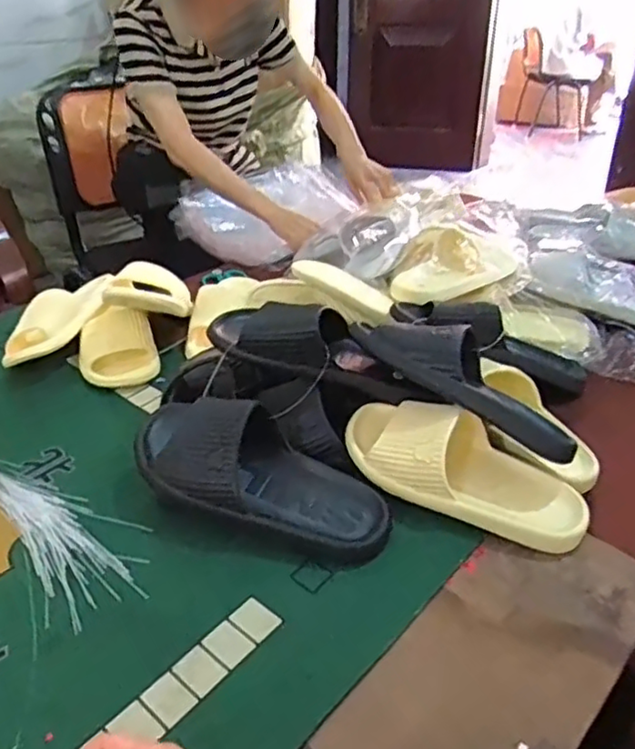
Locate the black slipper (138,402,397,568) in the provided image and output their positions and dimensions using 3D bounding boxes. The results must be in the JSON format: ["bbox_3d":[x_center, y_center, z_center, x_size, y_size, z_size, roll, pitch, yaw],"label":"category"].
[{"bbox_3d":[-0.058,0.092,0.625,0.275,0.082,0.104,24,40,12],"label":"black slipper"}]

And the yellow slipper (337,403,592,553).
[{"bbox_3d":[0.140,0.089,0.635,0.245,0.077,0.088,13,38,23],"label":"yellow slipper"}]

